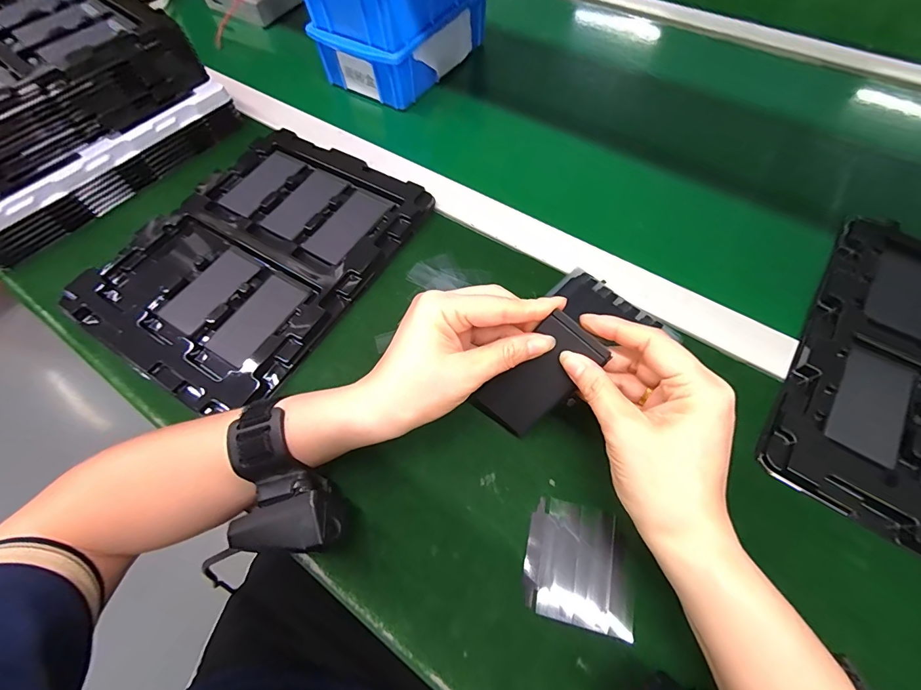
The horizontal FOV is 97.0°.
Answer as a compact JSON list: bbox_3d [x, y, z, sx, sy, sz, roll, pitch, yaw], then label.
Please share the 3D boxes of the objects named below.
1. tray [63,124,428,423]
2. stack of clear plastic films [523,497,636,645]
[{"bbox_3d":[-0.188,-0.090,0.379,0.216,0.022,0.272,28,68,16],"label":"tray"},{"bbox_3d":[0.076,0.138,0.258,0.066,0.004,0.067,12,64,9],"label":"stack of clear plastic films"}]

